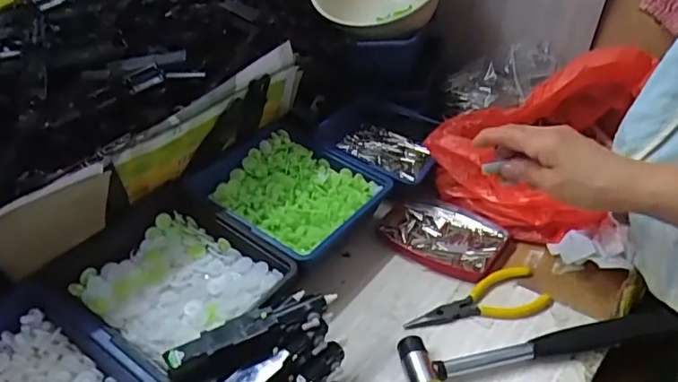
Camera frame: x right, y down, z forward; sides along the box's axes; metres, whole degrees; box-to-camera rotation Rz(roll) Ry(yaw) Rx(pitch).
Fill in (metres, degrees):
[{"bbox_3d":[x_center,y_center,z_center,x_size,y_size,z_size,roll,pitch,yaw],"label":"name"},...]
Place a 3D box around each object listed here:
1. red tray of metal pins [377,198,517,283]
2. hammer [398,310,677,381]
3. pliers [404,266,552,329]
[{"bbox_3d":[0.104,0.046,0.543,0.128,0.015,0.082,24,46,33],"label":"red tray of metal pins"},{"bbox_3d":[0.160,0.120,0.433,0.225,0.024,0.062,-13,38,-10],"label":"hammer"},{"bbox_3d":[0.122,0.100,0.472,0.127,0.009,0.046,-15,38,-13],"label":"pliers"}]

